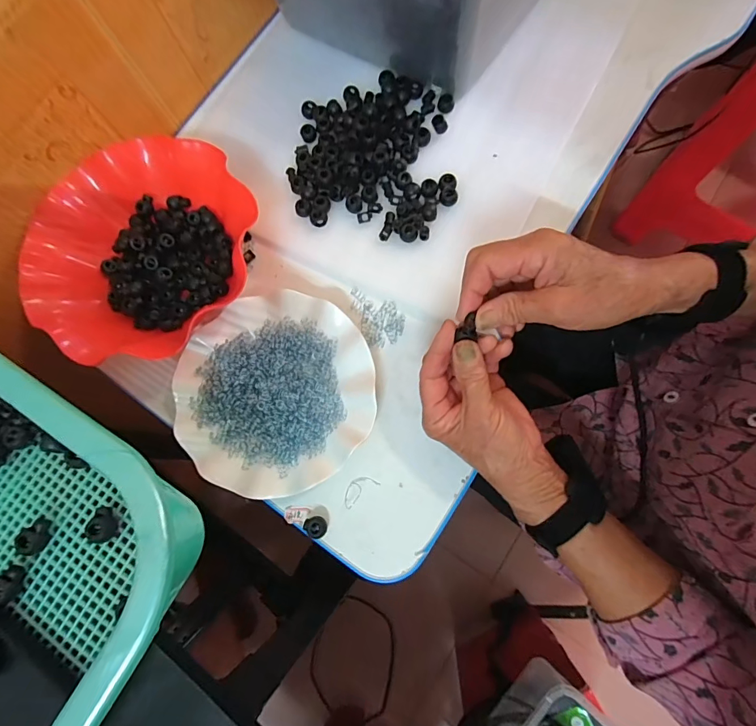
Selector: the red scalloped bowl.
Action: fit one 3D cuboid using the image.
[{"bbox_3d":[-0.228,-0.109,0.408,0.202,0.060,0.215,-2,76,6],"label":"red scalloped bowl"}]

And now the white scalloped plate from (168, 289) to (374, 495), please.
[{"bbox_3d":[-0.095,0.023,0.374,0.179,0.019,0.176,-10,75,4],"label":"white scalloped plate"}]

